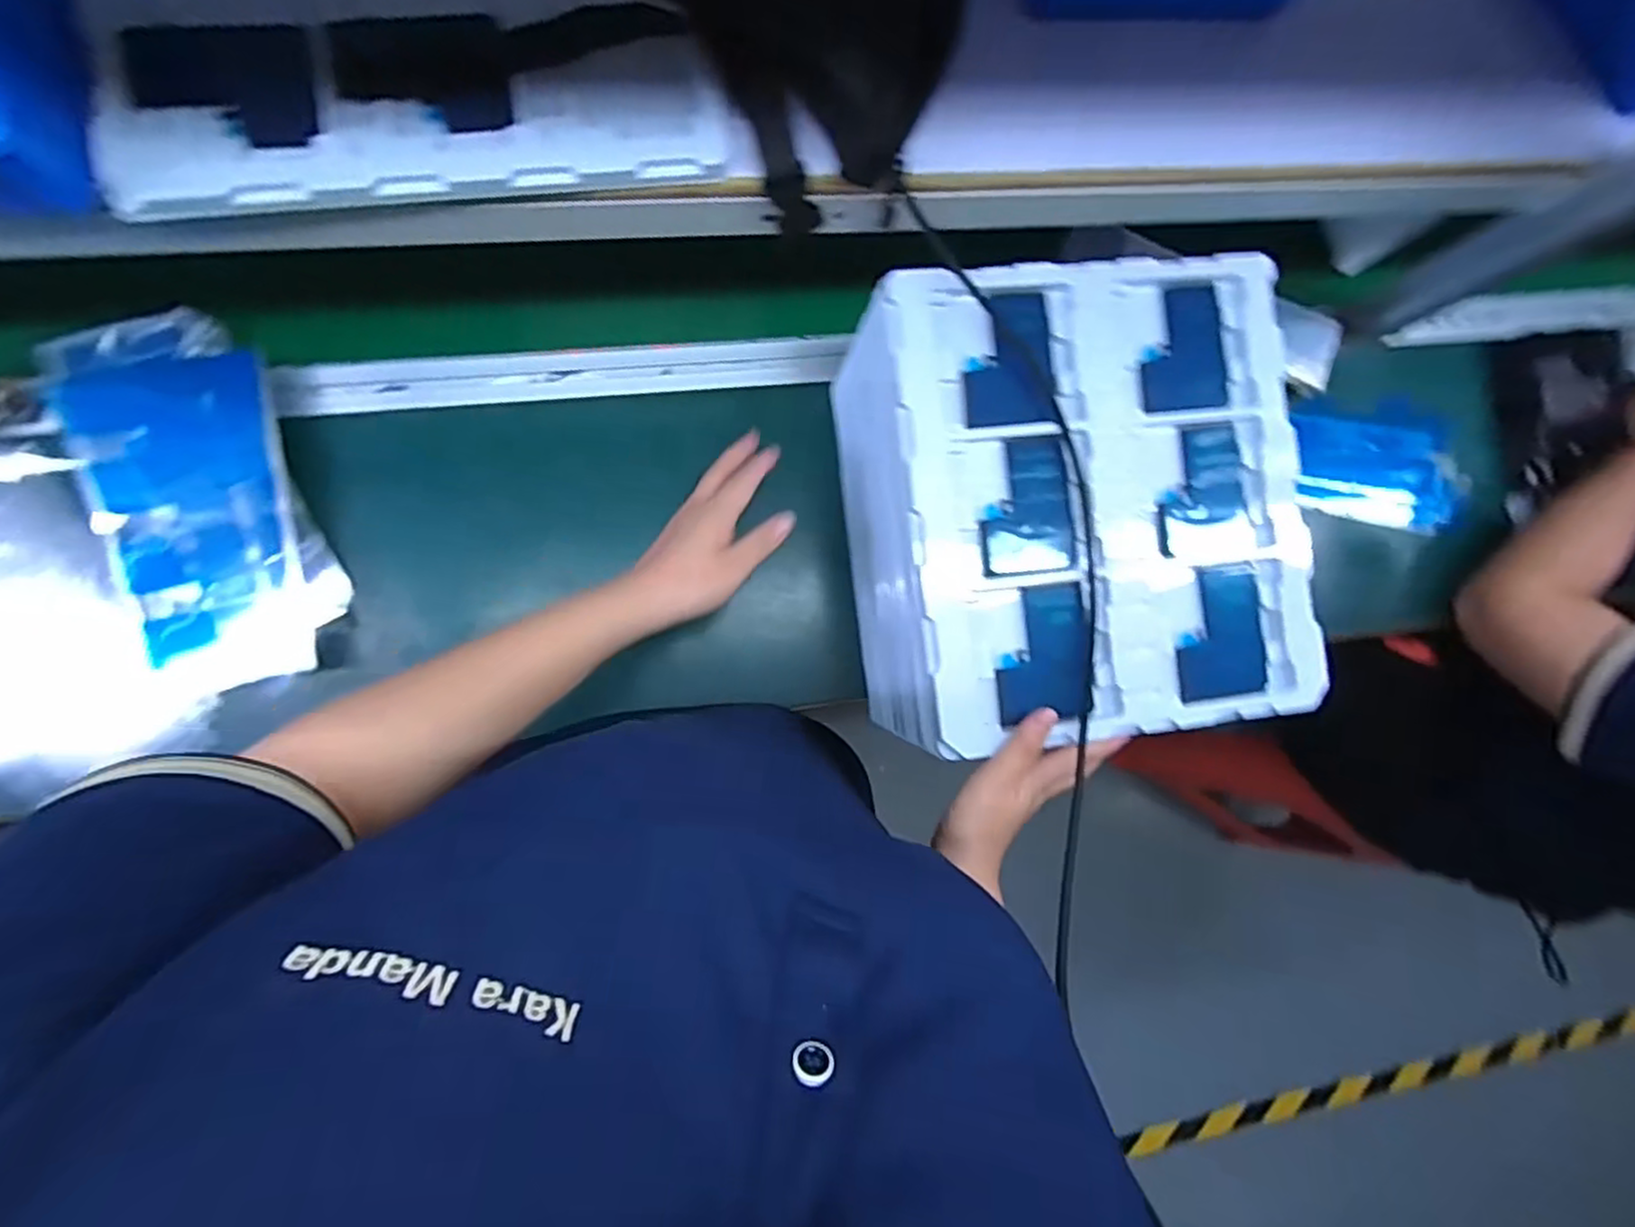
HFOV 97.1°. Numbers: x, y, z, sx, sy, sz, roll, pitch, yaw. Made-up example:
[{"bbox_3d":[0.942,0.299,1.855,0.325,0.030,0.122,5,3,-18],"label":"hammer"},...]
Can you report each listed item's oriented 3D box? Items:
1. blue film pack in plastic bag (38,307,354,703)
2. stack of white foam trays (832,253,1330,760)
[{"bbox_3d":[-0.482,-0.089,0.567,0.146,0.046,0.268,-17,89,-9],"label":"blue film pack in plastic bag"},{"bbox_3d":[0.180,-0.073,0.575,0.286,0.191,0.313,-5,88,-8],"label":"stack of white foam trays"}]

